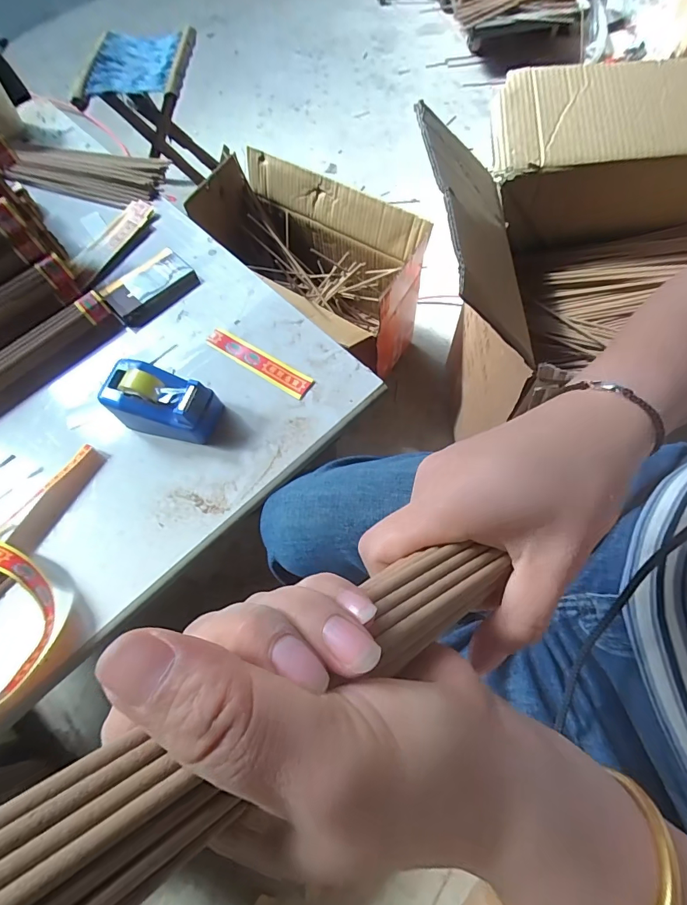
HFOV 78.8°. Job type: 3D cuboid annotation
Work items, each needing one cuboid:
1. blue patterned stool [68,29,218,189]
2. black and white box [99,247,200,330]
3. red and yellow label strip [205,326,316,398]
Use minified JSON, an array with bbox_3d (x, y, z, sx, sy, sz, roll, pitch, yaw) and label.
[{"bbox_3d":[-0.476,-0.865,1.084,0.234,0.255,0.275,-1,68,3],"label":"blue patterned stool"},{"bbox_3d":[-0.231,-0.200,0.500,0.099,0.015,0.067,-41,72,-12],"label":"black and white box"},{"bbox_3d":[-0.095,-0.100,0.459,0.138,0.004,0.026,31,78,16],"label":"red and yellow label strip"}]

